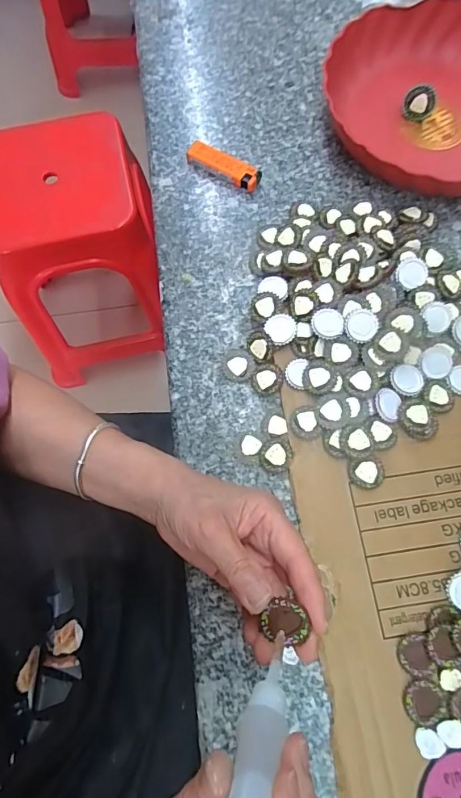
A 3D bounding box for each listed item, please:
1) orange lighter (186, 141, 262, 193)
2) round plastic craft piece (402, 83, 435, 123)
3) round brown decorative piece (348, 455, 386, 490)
[{"bbox_3d":[-0.007,-0.239,0.457,0.080,0.015,0.022,29,75,10],"label":"orange lighter"},{"bbox_3d":[0.198,-0.310,0.465,0.031,0.034,0.013,20,51,4],"label":"round plastic craft piece"},{"bbox_3d":[0.108,0.058,0.350,0.027,0.007,0.024,-15,72,-4],"label":"round brown decorative piece"}]

